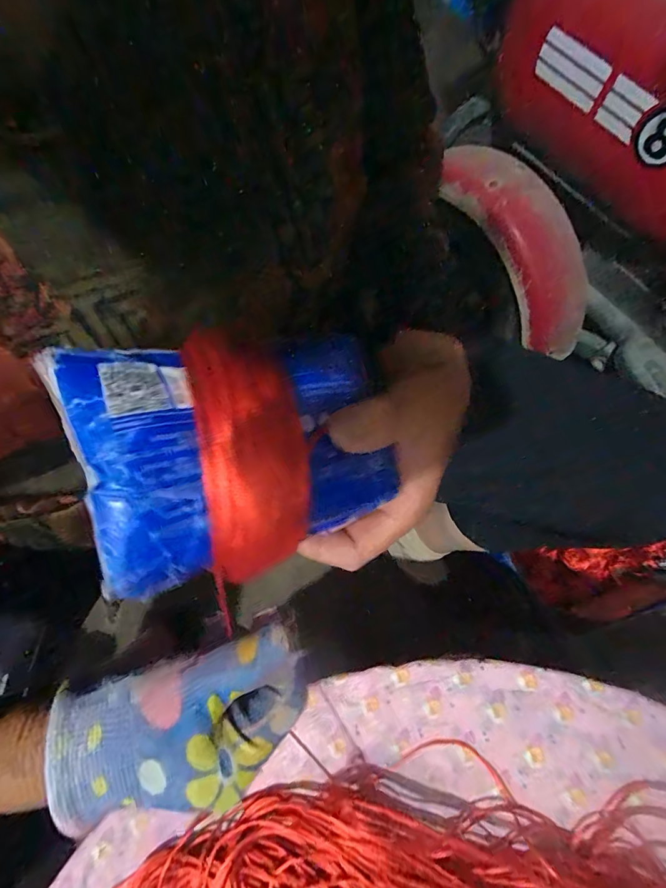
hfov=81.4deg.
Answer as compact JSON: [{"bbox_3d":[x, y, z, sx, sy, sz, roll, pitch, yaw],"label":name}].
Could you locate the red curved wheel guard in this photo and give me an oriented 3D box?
[{"bbox_3d":[0.281,-0.284,0.557,0.115,0.068,0.336,-28,92,-7],"label":"red curved wheel guard"}]

